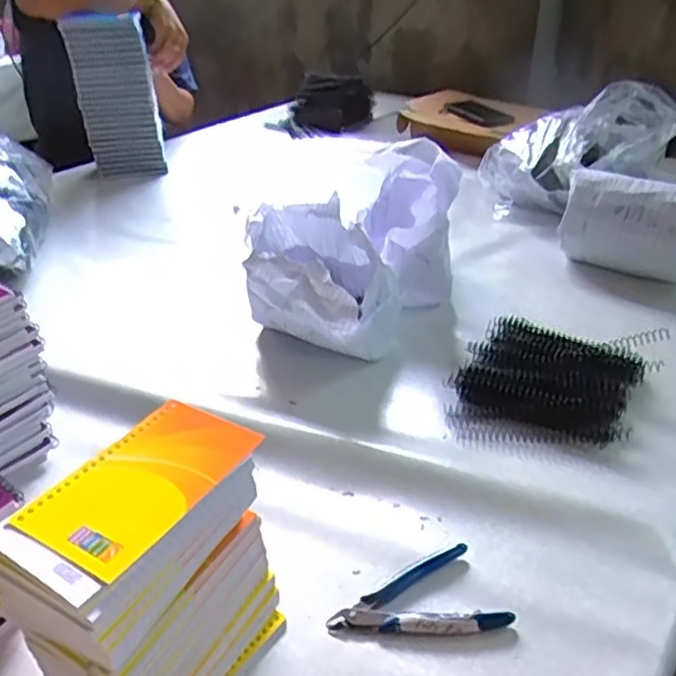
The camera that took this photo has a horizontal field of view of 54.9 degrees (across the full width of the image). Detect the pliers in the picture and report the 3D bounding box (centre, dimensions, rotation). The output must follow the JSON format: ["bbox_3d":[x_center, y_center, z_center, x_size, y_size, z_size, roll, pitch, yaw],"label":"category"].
[{"bbox_3d":[0.052,0.187,0.460,0.115,0.011,0.071,-9,32,-16],"label":"pliers"}]

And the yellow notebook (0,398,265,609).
[{"bbox_3d":[-0.118,0.084,0.377,0.078,0.005,0.141,18,35,27],"label":"yellow notebook"}]

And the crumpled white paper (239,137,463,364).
[{"bbox_3d":[0.030,-0.119,0.800,0.198,0.165,0.366,18,35,27],"label":"crumpled white paper"}]

